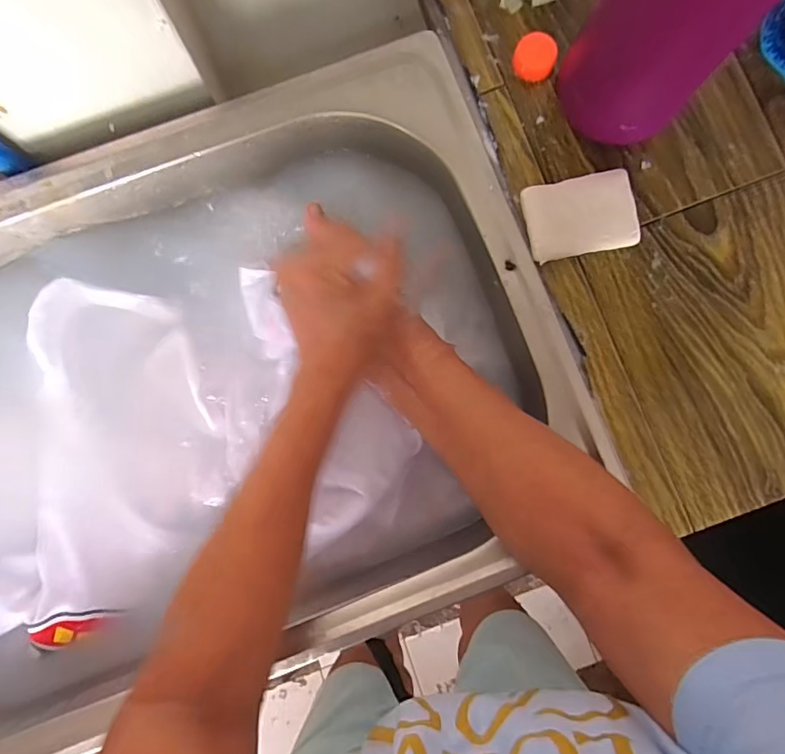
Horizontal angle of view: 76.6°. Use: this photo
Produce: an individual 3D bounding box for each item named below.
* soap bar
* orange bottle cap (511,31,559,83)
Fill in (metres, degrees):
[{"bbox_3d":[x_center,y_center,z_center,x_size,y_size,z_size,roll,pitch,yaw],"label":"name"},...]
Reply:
[{"bbox_3d":[0.138,-0.118,0.364,0.078,0.013,0.057,-11,85,-1],"label":"soap bar"},{"bbox_3d":[0.107,-0.241,0.374,0.030,0.015,0.028,0,85,0],"label":"orange bottle cap"}]

